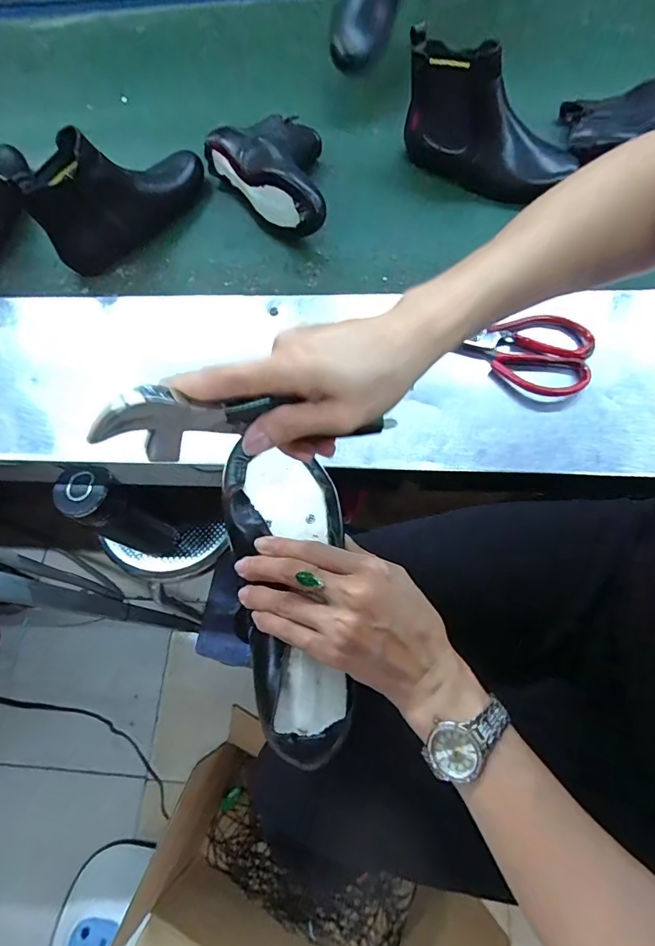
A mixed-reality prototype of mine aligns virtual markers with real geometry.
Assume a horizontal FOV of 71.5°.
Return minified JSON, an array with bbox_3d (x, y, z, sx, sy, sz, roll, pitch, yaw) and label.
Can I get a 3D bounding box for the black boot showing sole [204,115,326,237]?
[{"bbox_3d":[-0.053,-0.424,0.628,0.136,0.081,0.233,-39,72,-12],"label":"black boot showing sole"}]

